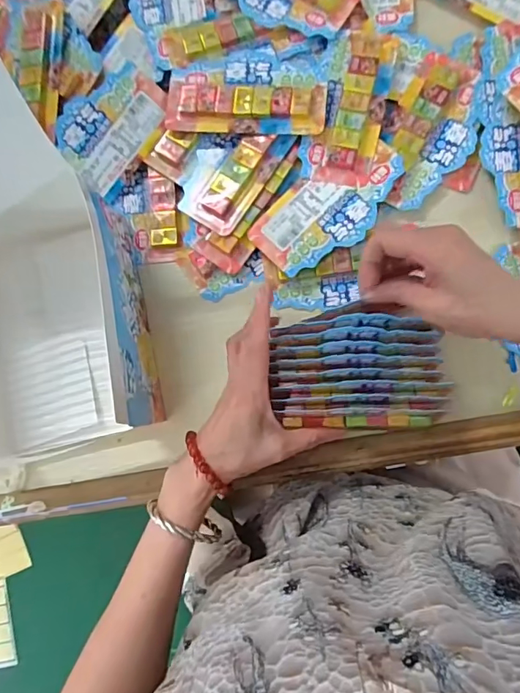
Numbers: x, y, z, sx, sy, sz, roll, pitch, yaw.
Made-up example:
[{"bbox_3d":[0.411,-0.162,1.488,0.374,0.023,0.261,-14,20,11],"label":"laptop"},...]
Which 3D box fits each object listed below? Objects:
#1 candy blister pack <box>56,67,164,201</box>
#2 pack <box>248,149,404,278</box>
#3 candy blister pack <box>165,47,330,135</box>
[{"bbox_3d":[-0.141,-0.206,0.438,0.078,0.006,0.110,36,99,-15],"label":"candy blister pack"},{"bbox_3d":[0.065,-0.124,0.422,0.141,0.006,0.071,-36,84,1],"label":"pack"},{"bbox_3d":[-0.012,-0.238,0.429,0.145,0.019,0.084,4,86,5],"label":"candy blister pack"}]

